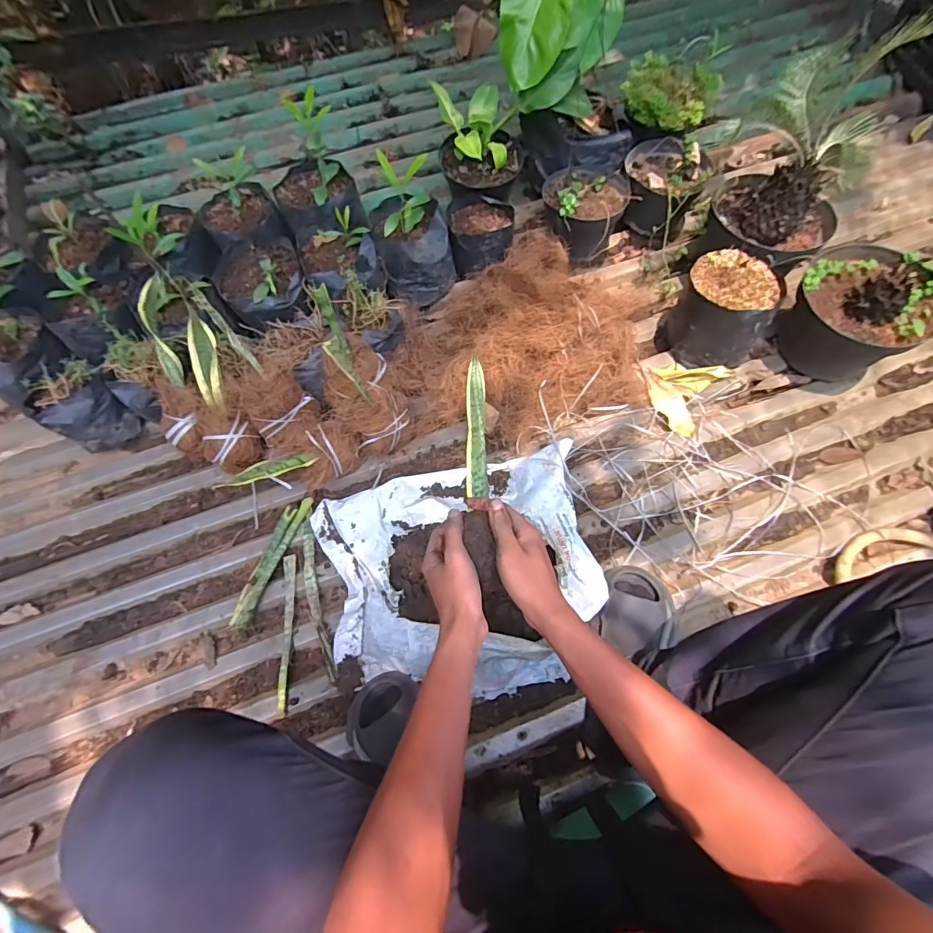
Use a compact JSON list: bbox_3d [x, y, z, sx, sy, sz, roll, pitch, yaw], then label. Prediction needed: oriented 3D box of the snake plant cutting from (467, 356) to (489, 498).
[{"bbox_3d":[0.011,-0.044,0.537,0.024,0.011,0.160,-1,84,1],"label":"snake plant cutting"}]

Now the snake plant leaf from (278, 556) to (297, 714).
[{"bbox_3d":[-0.277,0.253,0.708,0.020,0.015,0.231,-6,70,-4],"label":"snake plant leaf"}]

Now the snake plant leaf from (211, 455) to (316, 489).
[{"bbox_3d":[-0.293,0.004,0.676,0.039,0.016,0.164,40,30,14],"label":"snake plant leaf"}]

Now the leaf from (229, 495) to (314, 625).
[{"bbox_3d":[-0.320,0.148,0.750,0.036,0.030,0.220,19,70,5],"label":"leaf"}]

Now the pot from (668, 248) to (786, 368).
[{"bbox_3d":[0.460,-0.275,0.842,0.145,0.151,0.169,-42,76,-15],"label":"pot"}]

